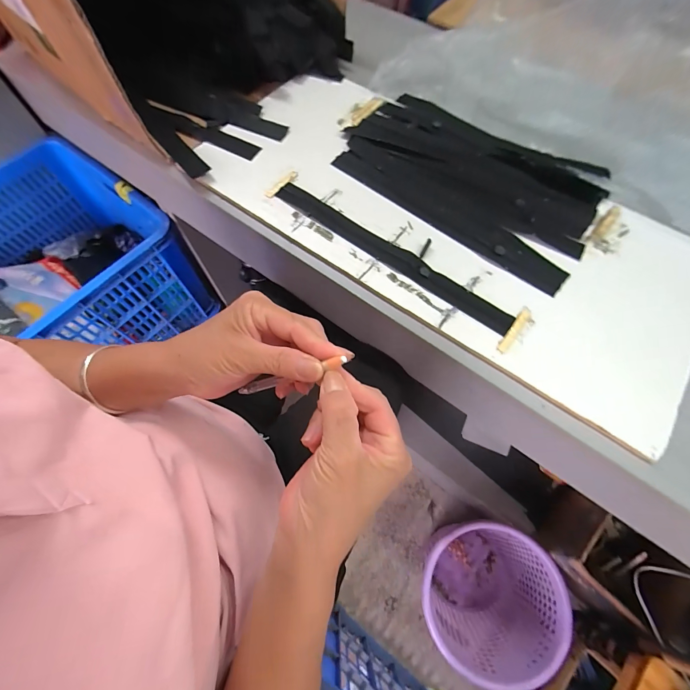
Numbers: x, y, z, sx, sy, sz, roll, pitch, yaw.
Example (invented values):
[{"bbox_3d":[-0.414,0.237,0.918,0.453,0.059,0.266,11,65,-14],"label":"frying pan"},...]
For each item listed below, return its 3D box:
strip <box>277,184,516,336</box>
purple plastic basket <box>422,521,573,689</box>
[{"bbox_3d":[0.055,-0.120,0.425,0.344,0.009,0.031,35,70,13],"label":"strip"},{"bbox_3d":[0.303,0.553,0.791,0.271,0.300,0.264,0,67,-1],"label":"purple plastic basket"}]

